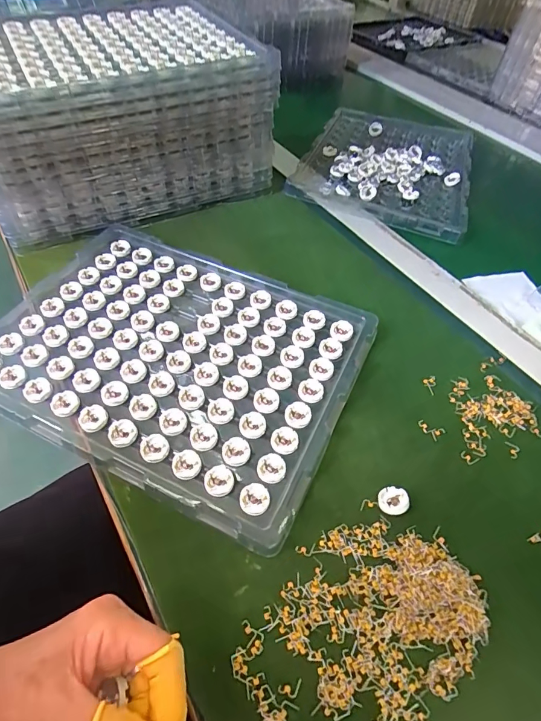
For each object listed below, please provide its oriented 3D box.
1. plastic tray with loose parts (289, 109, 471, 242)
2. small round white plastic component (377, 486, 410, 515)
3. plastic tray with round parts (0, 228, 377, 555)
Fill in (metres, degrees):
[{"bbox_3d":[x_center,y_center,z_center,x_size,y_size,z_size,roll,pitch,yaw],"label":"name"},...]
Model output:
[{"bbox_3d":[0.203,-0.341,0.673,0.256,0.017,0.388,20,53,10],"label":"plastic tray with loose parts"},{"bbox_3d":[0.097,0.111,0.322,0.023,0.007,0.023,-13,41,12],"label":"small round white plastic component"},{"bbox_3d":[-0.097,-0.016,0.401,0.353,0.013,0.251,23,54,13],"label":"plastic tray with round parts"}]

